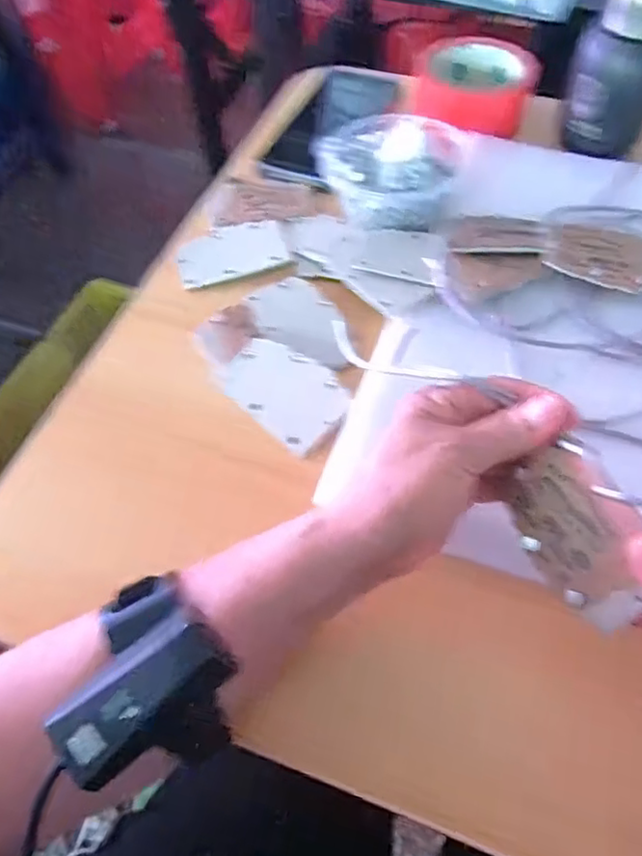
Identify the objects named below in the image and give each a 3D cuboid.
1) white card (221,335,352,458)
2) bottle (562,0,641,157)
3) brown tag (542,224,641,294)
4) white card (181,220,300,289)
[{"bbox_3d":[-0.024,-0.025,0.401,0.083,0.005,0.056,39,73,20],"label":"white card"},{"bbox_3d":[0.233,-0.277,0.483,0.070,0.108,0.055,24,63,17],"label":"bottle"},{"bbox_3d":[0.193,-0.118,0.426,0.070,0.006,0.052,19,61,14],"label":"brown tag"},{"bbox_3d":[-0.068,-0.135,0.473,0.082,0.009,0.061,-15,58,-6],"label":"white card"}]

